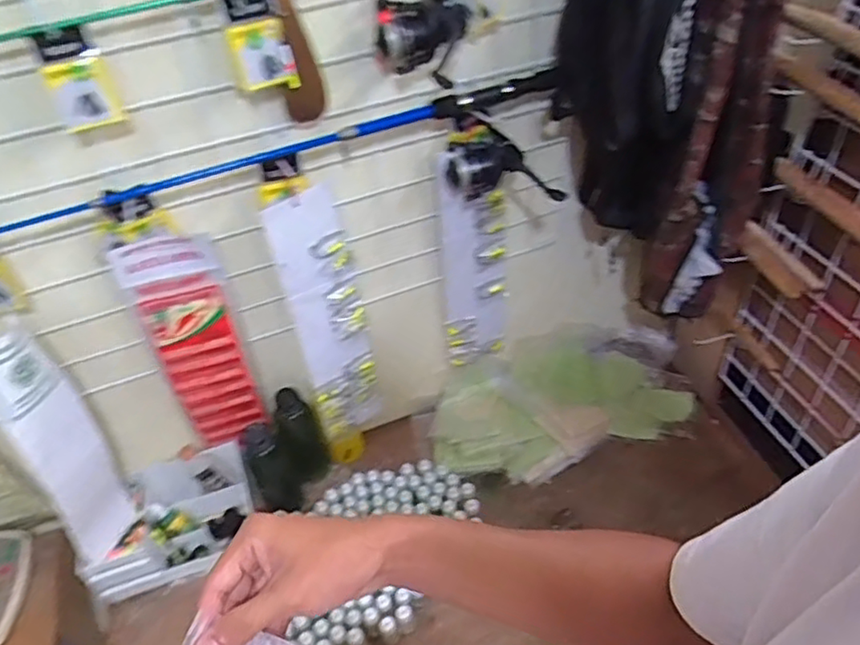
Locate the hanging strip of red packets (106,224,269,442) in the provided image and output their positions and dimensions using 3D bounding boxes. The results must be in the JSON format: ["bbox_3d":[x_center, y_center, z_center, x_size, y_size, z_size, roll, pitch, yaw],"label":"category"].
[{"bbox_3d":[-0.301,0.036,0.860,0.111,0.353,0.030,-21,45,-15],"label":"hanging strip of red packets"}]

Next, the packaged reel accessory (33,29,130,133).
[{"bbox_3d":[-0.334,-0.232,0.612,0.055,0.090,0.016,-16,44,-10],"label":"packaged reel accessory"}]

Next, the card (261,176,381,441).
[{"bbox_3d":[-0.137,0.006,0.898,0.103,0.411,0.017,-27,42,-24],"label":"card"}]

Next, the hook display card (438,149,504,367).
[{"bbox_3d":[0.064,-0.084,0.965,0.096,0.376,0.025,-13,43,-7],"label":"hook display card"}]

